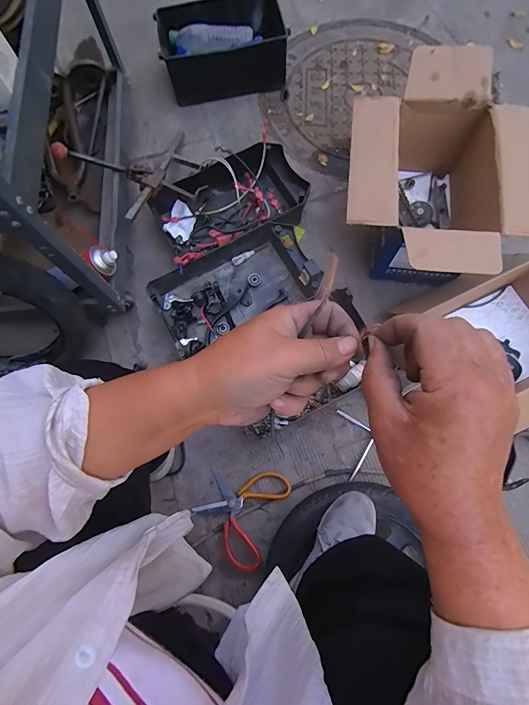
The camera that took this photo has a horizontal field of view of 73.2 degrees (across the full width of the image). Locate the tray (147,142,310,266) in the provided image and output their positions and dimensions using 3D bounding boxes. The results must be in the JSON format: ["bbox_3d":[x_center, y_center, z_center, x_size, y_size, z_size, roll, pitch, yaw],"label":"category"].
[{"bbox_3d":[-0.086,-0.362,0.883,0.356,0.085,0.239,-30,75,-8],"label":"tray"}]

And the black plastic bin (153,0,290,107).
[{"bbox_3d":[-0.116,-0.856,1.003,0.331,0.134,0.226,-9,73,-2],"label":"black plastic bin"}]

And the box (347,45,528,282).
[{"bbox_3d":[0.355,-0.349,0.767,0.358,0.226,0.468,5,75,3],"label":"box"}]

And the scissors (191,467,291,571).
[{"bbox_3d":[-0.053,0.315,0.723,0.160,0.015,0.185,24,75,8],"label":"scissors"}]

